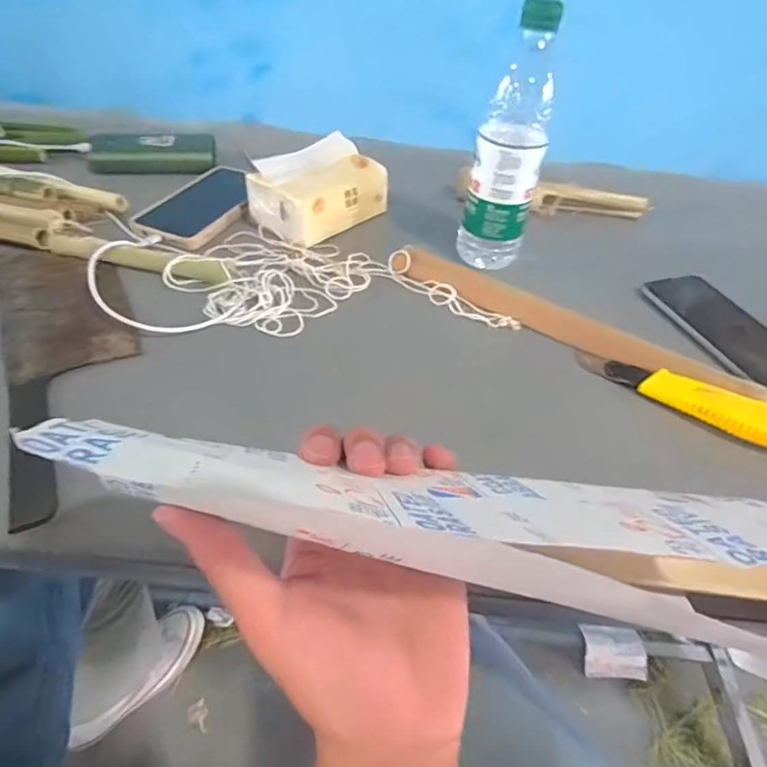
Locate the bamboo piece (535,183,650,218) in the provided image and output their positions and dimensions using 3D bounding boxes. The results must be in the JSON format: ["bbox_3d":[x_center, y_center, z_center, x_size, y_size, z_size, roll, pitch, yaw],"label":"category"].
[{"bbox_3d":[0.250,-0.220,0.640,0.136,0.033,0.020,5,45,-1],"label":"bamboo piece"}]

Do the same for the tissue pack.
[{"bbox_3d":[-0.068,-0.208,0.571,0.089,0.065,0.135,32,51,24],"label":"tissue pack"}]

